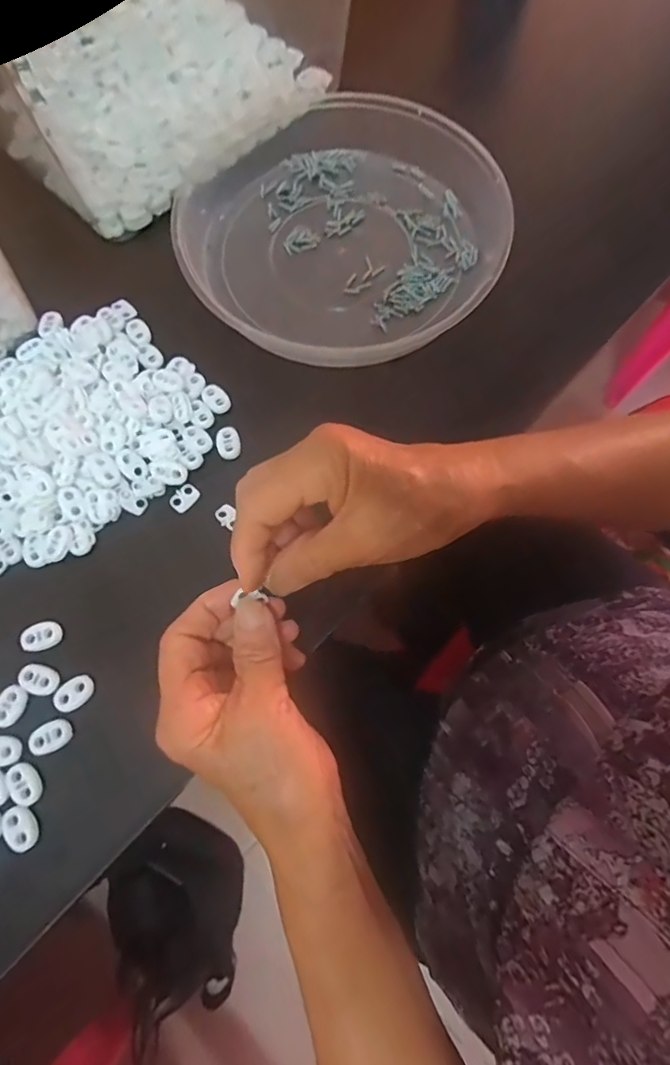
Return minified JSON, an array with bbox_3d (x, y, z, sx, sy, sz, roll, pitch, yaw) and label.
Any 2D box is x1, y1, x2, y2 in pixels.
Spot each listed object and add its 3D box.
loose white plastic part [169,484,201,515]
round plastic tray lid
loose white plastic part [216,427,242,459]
[{"bbox_3d":[-0.097,-0.023,0.332,0.014,0.004,0.020,37,75,11],"label":"loose white plastic part"},{"bbox_3d":[0.000,-0.235,0.385,0.227,0.043,0.242,0,72,-1],"label":"round plastic tray lid"},{"bbox_3d":[-0.071,-0.060,0.341,0.014,0.004,0.022,-12,73,-4],"label":"loose white plastic part"}]

